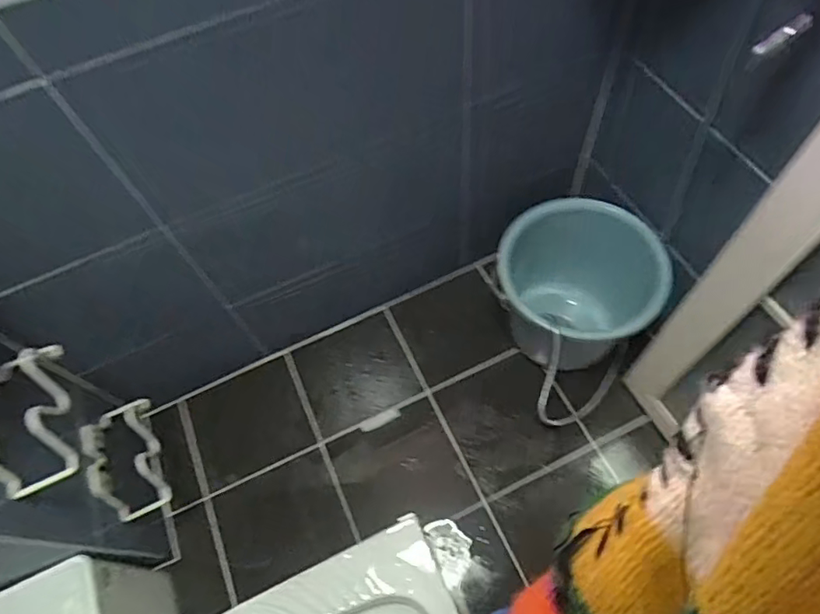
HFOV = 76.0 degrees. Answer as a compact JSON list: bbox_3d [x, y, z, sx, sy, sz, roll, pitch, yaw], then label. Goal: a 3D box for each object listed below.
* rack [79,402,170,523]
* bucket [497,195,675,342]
[{"bbox_3d":[-0.602,0.315,1.120,0.119,0.133,0.243,-24,63,-9],"label":"rack"},{"bbox_3d":[0.420,-0.026,1.290,0.405,0.395,0.353,4,62,6],"label":"bucket"}]

